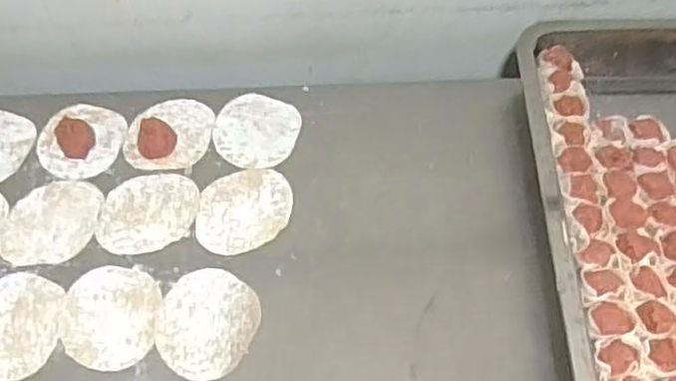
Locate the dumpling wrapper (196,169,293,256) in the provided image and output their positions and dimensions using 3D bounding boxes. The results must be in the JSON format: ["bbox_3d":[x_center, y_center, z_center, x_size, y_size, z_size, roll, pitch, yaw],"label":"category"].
[{"bbox_3d":[-0.081,0.017,0.604,0.081,0.004,0.083,-1,56,1],"label":"dumpling wrapper"}]

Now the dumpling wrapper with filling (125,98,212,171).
[{"bbox_3d":[-0.158,-0.059,0.652,0.077,0.015,0.087,6,56,5],"label":"dumpling wrapper with filling"}]

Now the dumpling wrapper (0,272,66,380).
[{"bbox_3d":[-0.258,0.106,0.552,0.075,0.004,0.090,-2,56,-1],"label":"dumpling wrapper"}]

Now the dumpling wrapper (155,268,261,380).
[{"bbox_3d":[-0.101,0.102,0.540,0.076,0.004,0.089,3,56,3],"label":"dumpling wrapper"}]

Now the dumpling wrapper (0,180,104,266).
[{"bbox_3d":[-0.250,0.026,0.606,0.081,0.004,0.083,-1,56,1],"label":"dumpling wrapper"}]

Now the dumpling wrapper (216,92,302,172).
[{"bbox_3d":[-0.079,-0.056,0.654,0.081,0.004,0.079,-1,56,1],"label":"dumpling wrapper"}]

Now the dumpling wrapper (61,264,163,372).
[{"bbox_3d":[-0.180,0.099,0.550,0.075,0.004,0.086,-1,56,0],"label":"dumpling wrapper"}]

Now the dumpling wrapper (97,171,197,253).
[{"bbox_3d":[-0.165,0.018,0.607,0.082,0.004,0.081,0,56,1],"label":"dumpling wrapper"}]

